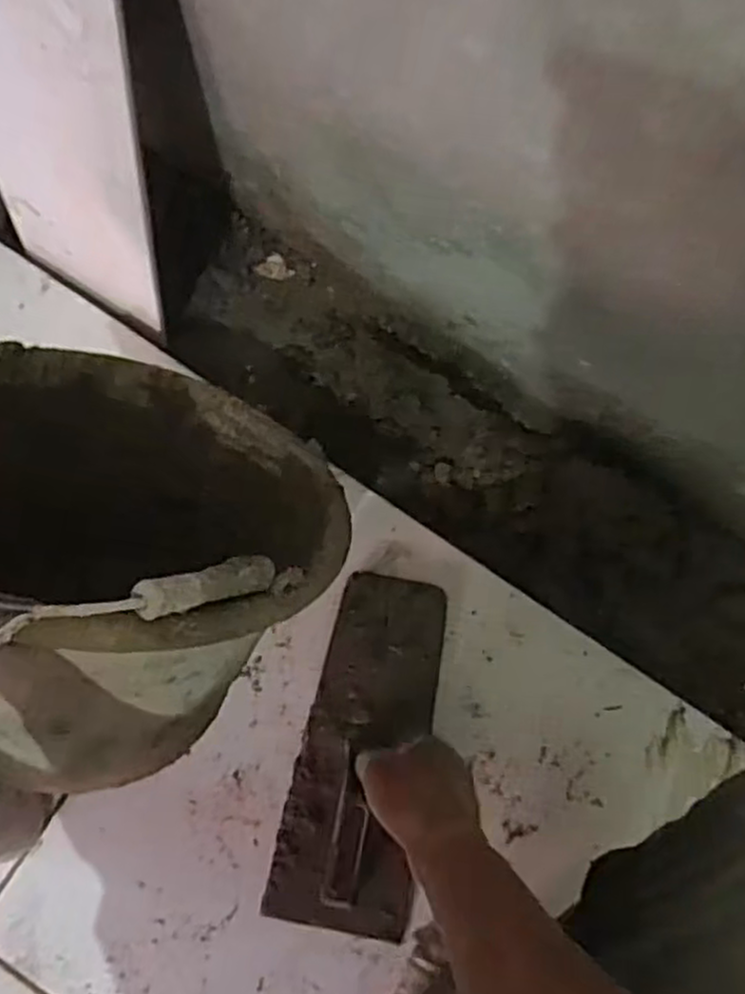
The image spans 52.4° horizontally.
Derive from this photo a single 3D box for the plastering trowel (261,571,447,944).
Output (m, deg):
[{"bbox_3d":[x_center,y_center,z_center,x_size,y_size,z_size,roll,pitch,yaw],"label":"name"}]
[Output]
[{"bbox_3d":[-0.004,0.212,0.625,0.112,0.053,0.288,12,81,2],"label":"plastering trowel"}]

